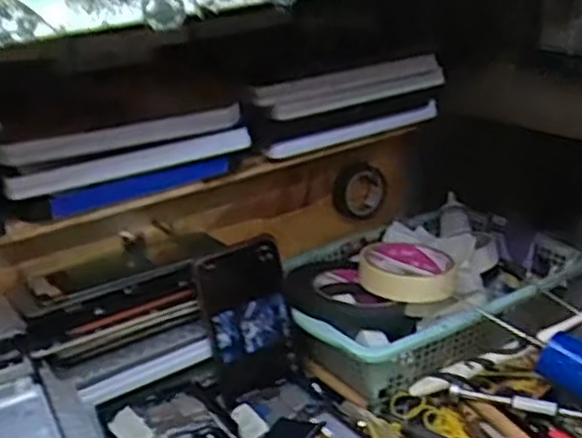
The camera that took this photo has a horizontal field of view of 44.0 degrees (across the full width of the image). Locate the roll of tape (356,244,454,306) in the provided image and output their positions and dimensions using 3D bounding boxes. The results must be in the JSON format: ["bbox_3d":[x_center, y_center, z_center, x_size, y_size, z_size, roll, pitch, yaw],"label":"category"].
[{"bbox_3d":[0.107,0.046,0.668,0.087,0.018,0.086,-4,22,5],"label":"roll of tape"}]

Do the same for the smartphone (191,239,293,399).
[{"bbox_3d":[-0.036,0.082,0.595,0.070,0.126,0.013,-16,12,-22],"label":"smartphone"}]

